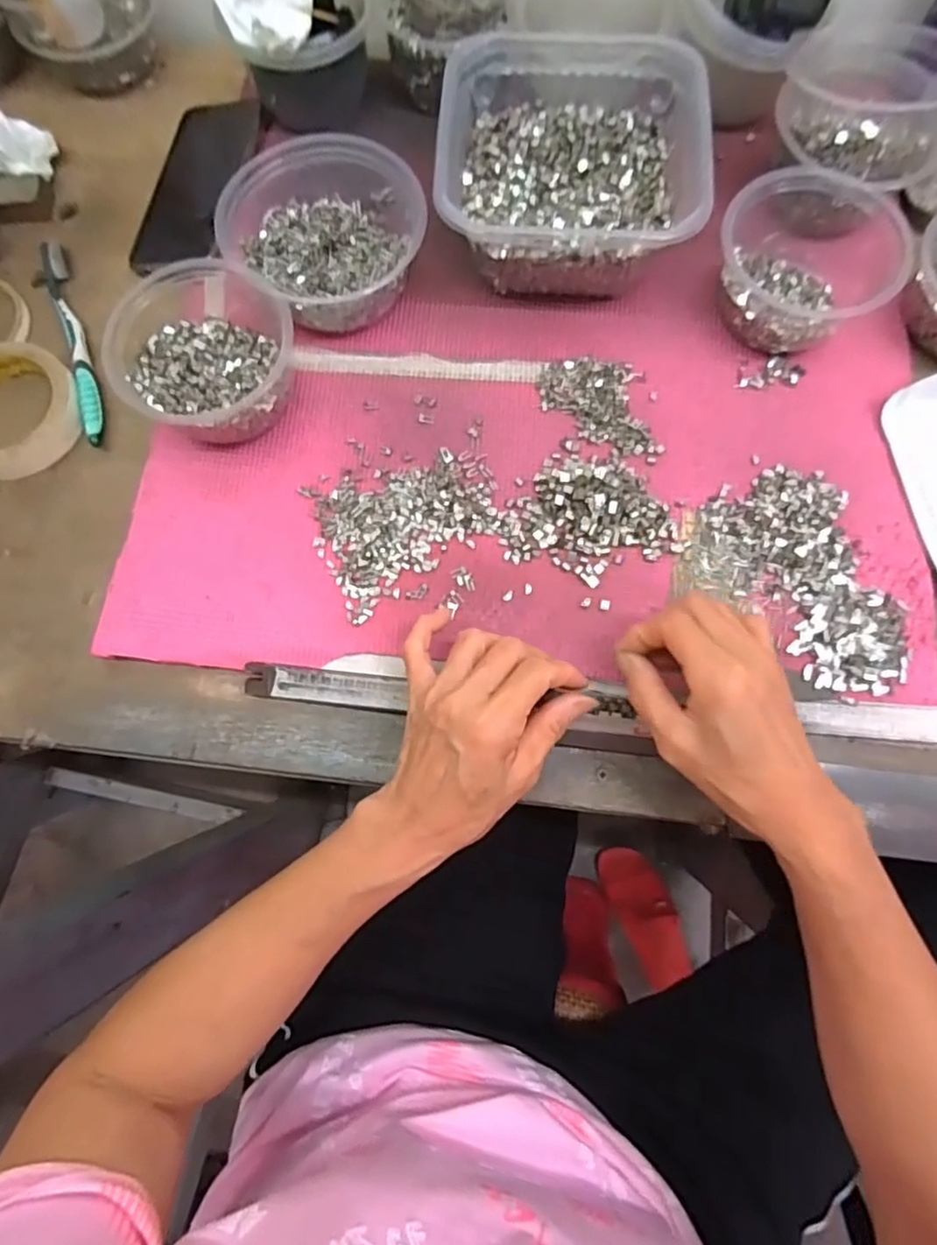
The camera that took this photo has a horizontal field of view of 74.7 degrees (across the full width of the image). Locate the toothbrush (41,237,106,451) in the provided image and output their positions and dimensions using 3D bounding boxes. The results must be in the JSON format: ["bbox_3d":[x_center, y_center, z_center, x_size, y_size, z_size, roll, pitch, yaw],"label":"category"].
[{"bbox_3d":[-0.294,-0.213,0.455,0.017,0.014,0.186,-21,75,-5],"label":"toothbrush"}]

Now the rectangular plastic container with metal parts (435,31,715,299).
[{"bbox_3d":[0.069,-0.316,0.434,0.169,0.075,0.163,3,75,2],"label":"rectangular plastic container with metal parts"}]

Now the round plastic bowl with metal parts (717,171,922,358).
[{"bbox_3d":[0.227,-0.249,0.416,0.110,0.068,0.109,0,75,1],"label":"round plastic bowl with metal parts"}]

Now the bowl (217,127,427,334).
[{"bbox_3d":[-0.098,-0.267,0.429,0.129,0.068,0.124,0,75,1],"label":"bowl"}]

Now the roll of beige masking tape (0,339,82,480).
[{"bbox_3d":[-0.330,-0.156,0.435,0.093,0.020,0.102,0,75,1],"label":"roll of beige masking tape"}]

